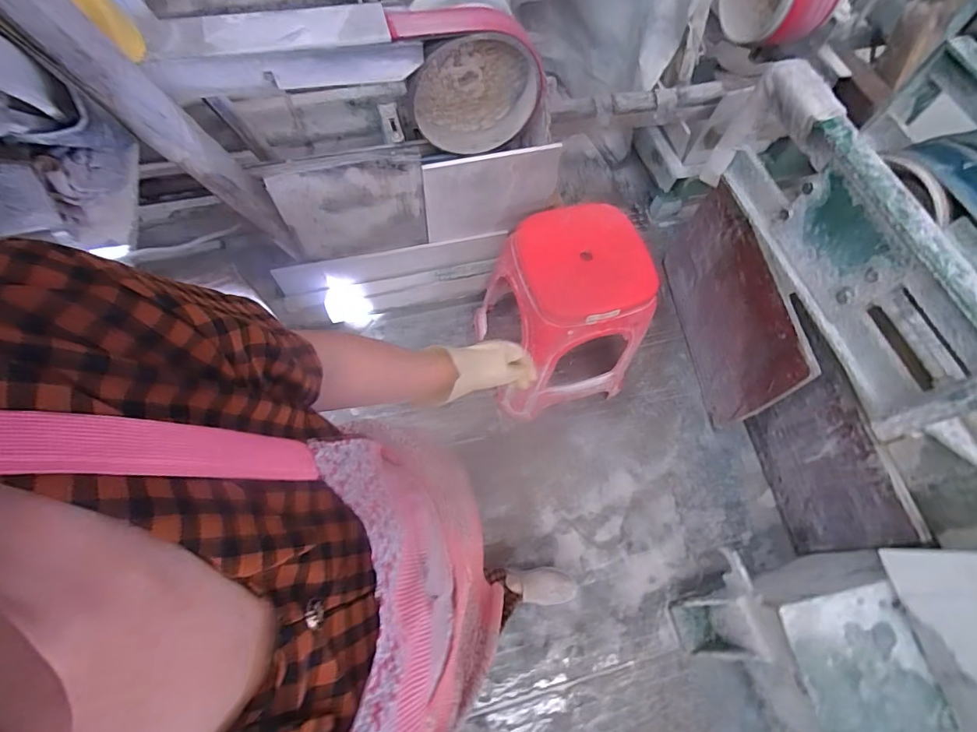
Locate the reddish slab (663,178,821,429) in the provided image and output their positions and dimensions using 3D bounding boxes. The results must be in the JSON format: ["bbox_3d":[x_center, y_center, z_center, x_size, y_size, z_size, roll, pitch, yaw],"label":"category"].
[{"bbox_3d":[0.658,-0.170,1.304,0.027,0.426,0.619,-3,68,-6],"label":"reddish slab"}]

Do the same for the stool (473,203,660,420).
[{"bbox_3d":[0.176,-0.128,1.214,0.331,0.460,0.353,-15,67,-9],"label":"stool"}]

